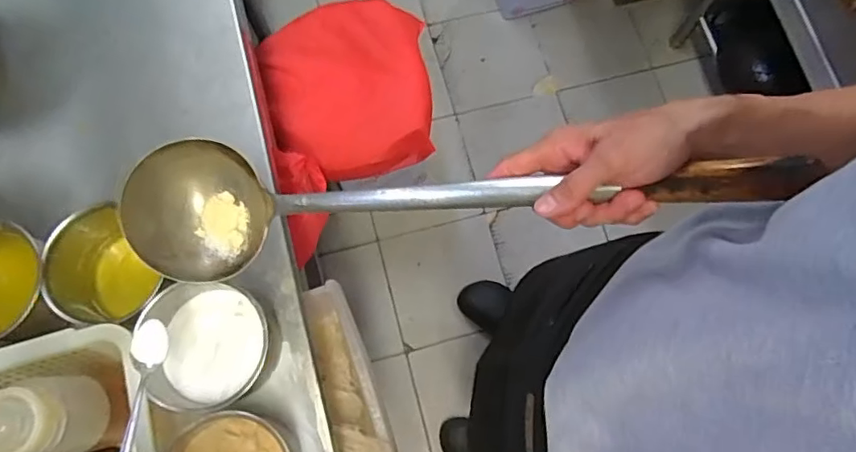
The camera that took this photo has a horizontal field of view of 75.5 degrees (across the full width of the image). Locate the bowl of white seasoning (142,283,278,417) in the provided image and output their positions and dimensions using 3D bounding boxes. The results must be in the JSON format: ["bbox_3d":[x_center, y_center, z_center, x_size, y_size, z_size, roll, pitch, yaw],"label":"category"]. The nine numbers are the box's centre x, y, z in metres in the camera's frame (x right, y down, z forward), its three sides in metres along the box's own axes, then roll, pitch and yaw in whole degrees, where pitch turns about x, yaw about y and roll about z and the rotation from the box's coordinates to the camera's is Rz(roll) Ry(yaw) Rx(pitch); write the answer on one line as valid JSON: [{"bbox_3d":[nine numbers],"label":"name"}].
[{"bbox_3d":[-0.216,0.116,0.551,0.121,0.076,0.128,1,75,-2],"label":"bowl of white seasoning"}]

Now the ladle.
[{"bbox_3d":[0.004,-0.011,0.430,0.495,0.081,0.103,1,74,14],"label":"ladle"}]

